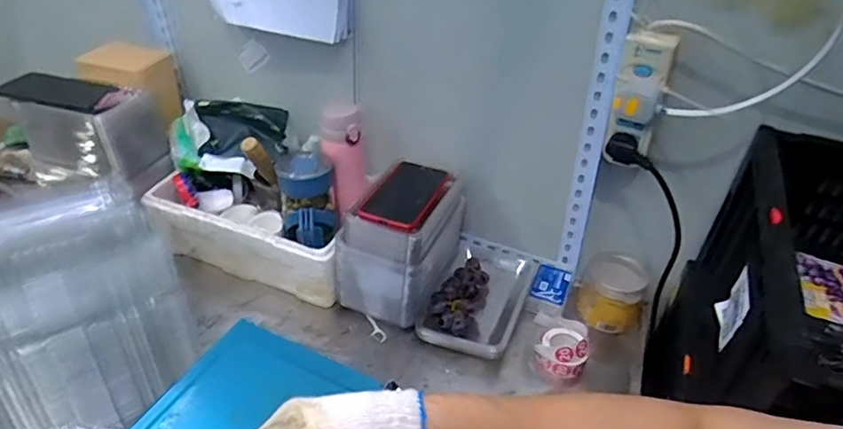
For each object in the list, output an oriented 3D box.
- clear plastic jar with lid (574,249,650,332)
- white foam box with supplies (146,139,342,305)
[{"bbox_3d":[0.276,0.113,0.803,0.088,0.079,0.082,3,37,-2],"label":"clear plastic jar with lid"},{"bbox_3d":[-0.242,-0.005,0.857,0.299,0.183,0.132,17,39,15],"label":"white foam box with supplies"}]

